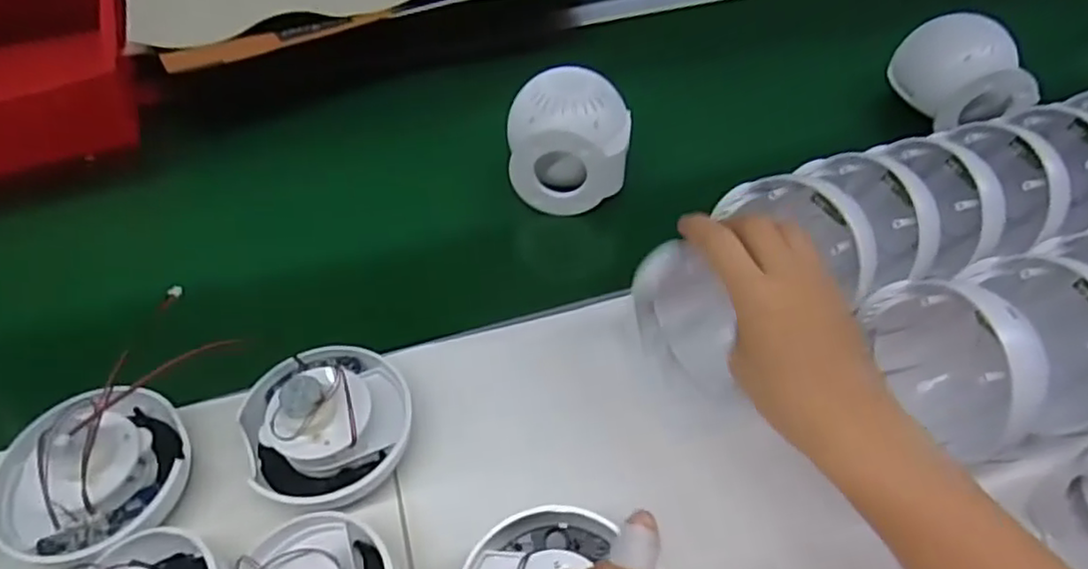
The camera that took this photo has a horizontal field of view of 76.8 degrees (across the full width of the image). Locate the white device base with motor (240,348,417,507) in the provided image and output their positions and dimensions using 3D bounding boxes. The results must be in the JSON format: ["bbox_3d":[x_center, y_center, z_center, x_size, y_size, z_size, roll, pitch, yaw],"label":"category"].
[{"bbox_3d":[-0.138,0.081,0.428,0.101,0.055,0.097,-1,48,1],"label":"white device base with motor"}]

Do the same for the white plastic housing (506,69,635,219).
[{"bbox_3d":[0.022,-0.128,0.606,0.108,0.082,0.097,4,48,6],"label":"white plastic housing"}]

